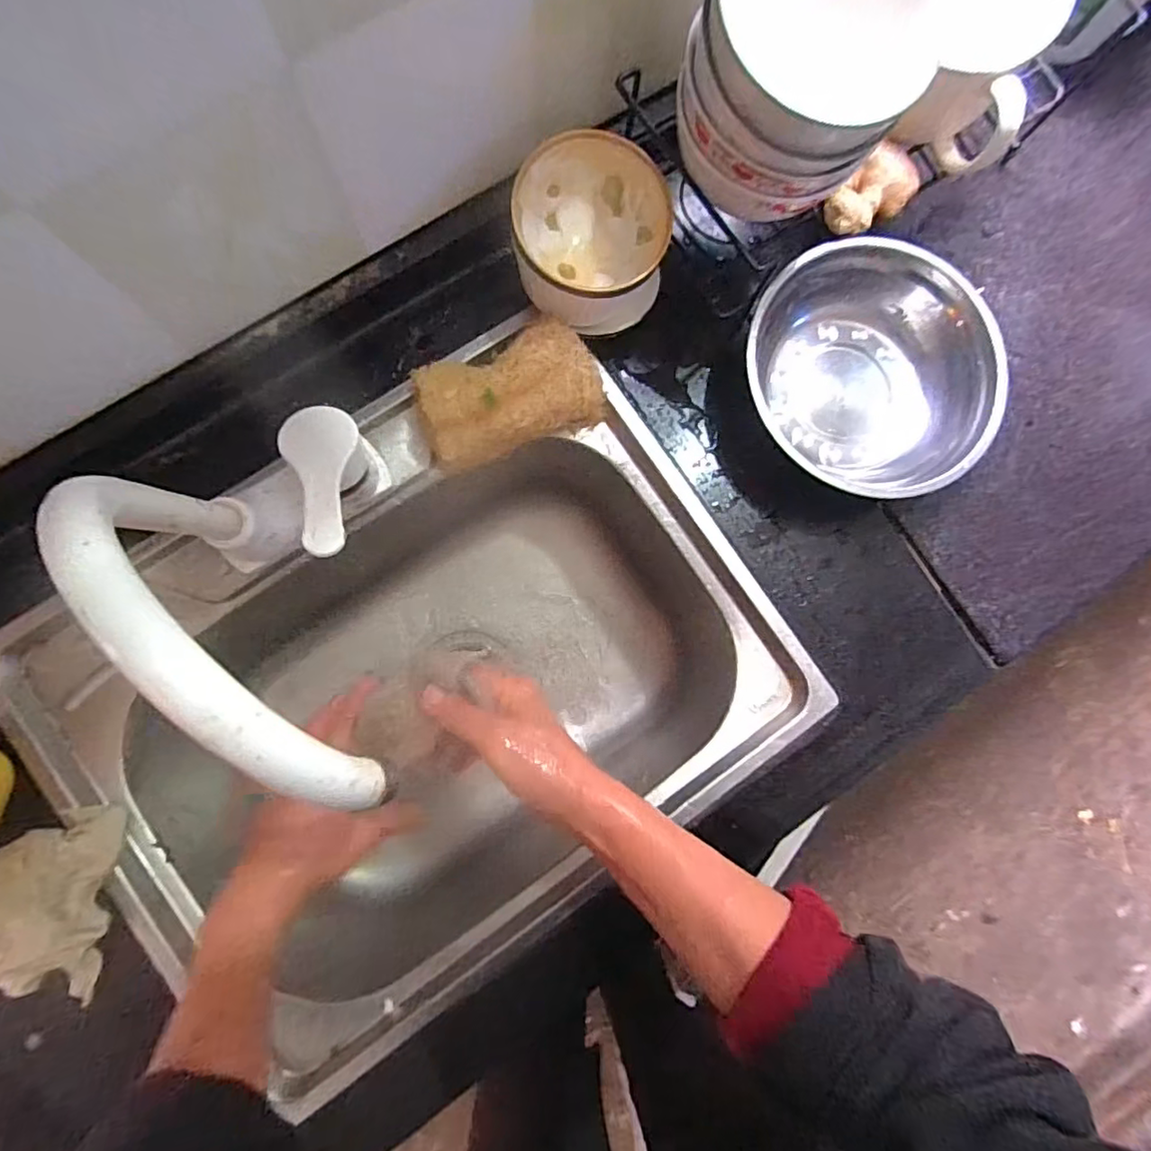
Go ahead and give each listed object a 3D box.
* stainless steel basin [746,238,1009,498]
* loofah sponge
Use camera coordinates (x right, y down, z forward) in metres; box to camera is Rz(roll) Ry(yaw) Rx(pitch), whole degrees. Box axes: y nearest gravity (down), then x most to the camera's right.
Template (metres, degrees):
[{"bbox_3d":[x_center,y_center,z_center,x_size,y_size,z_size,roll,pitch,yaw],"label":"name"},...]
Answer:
[{"bbox_3d":[0.240,-0.164,0.498,0.209,0.075,0.179,21,82,0],"label":"stainless steel basin"},{"bbox_3d":[-0.052,-0.140,0.480,0.147,0.069,0.081,-22,84,-6],"label":"loofah sponge"}]

